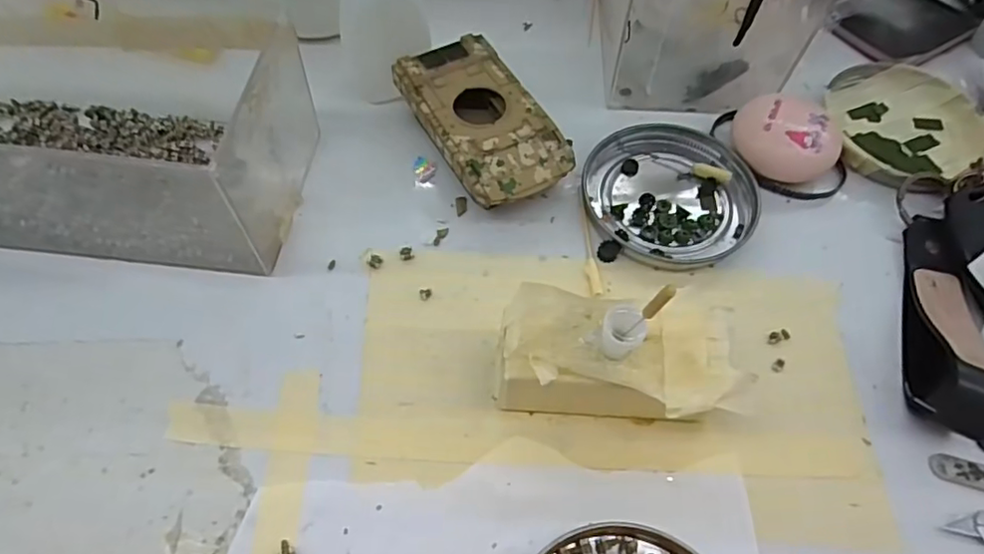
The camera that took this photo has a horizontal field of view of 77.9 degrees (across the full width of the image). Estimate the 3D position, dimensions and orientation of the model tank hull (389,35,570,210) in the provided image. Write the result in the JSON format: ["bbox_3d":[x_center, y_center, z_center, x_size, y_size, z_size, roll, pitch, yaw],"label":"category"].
[{"bbox_3d":[-0.005,-0.070,0.291,0.052,0.025,0.094,-26,63,-15],"label":"model tank hull"}]

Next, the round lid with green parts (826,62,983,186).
[{"bbox_3d":[0.207,-0.077,0.306,0.075,0.016,0.080,0,59,0],"label":"round lid with green parts"}]

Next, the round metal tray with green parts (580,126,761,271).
[{"bbox_3d":[0.082,-0.040,0.284,0.076,0.007,0.076,0,59,0],"label":"round metal tray with green parts"}]

